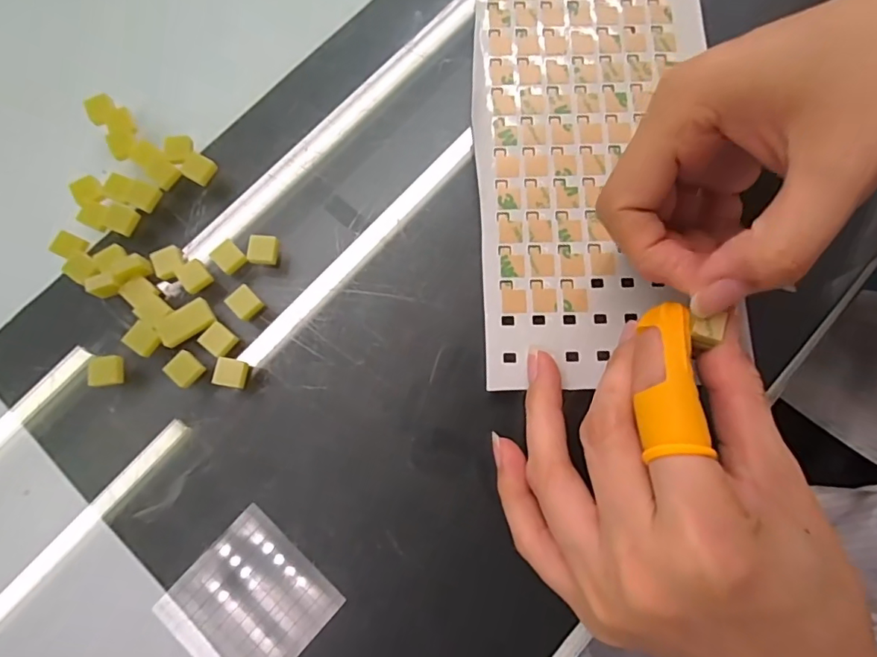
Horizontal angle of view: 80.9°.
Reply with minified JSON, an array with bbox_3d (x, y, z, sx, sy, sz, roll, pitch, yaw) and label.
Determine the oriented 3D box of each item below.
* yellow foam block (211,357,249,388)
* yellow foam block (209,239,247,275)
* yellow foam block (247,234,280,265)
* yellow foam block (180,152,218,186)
[{"bbox_3d":[-0.078,0.017,0.194,0.012,0.006,0.011,7,77,2],"label":"yellow foam block"},{"bbox_3d":[-0.082,-0.028,0.202,0.011,0.005,0.010,43,81,9],"label":"yellow foam block"},{"bbox_3d":[-0.070,-0.032,0.205,0.011,0.005,0.011,4,77,2],"label":"yellow foam block"},{"bbox_3d":[-0.100,-0.067,0.214,0.012,0.005,0.011,32,80,7],"label":"yellow foam block"}]

